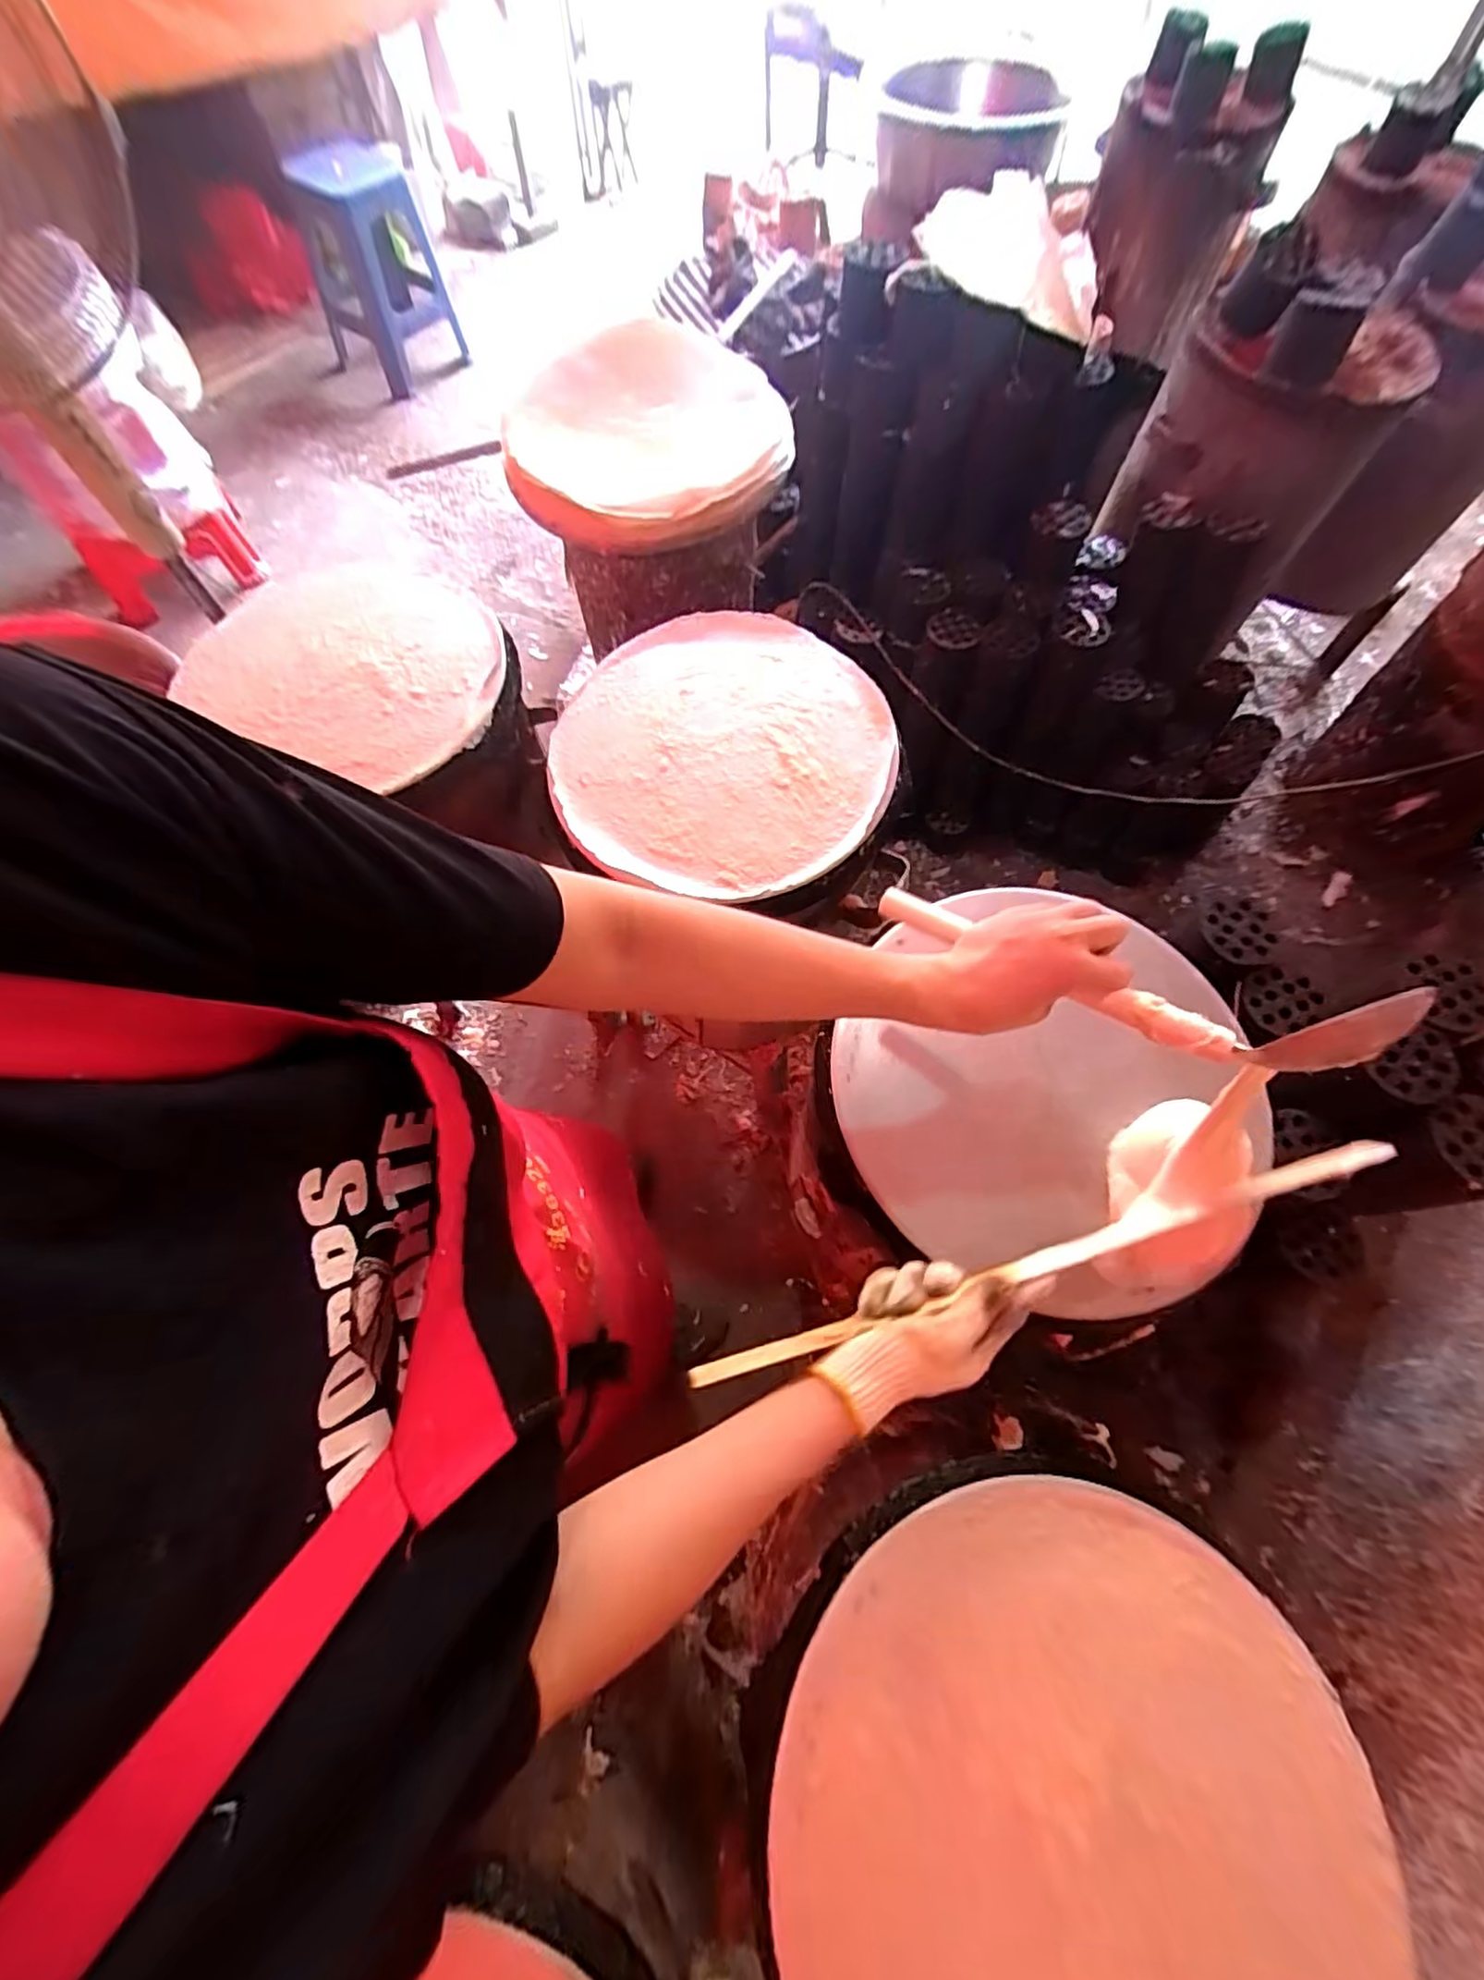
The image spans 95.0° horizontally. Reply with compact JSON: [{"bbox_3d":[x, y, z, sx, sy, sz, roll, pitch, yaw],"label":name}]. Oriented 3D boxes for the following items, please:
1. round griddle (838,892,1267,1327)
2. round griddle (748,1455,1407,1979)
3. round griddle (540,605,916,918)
[{"bbox_3d":[0.257,0.075,0.598,0.332,0.061,0.356,0,66,0],"label":"round griddle"},{"bbox_3d":[0.197,0.514,0.416,0.359,0.035,0.356,0,66,0],"label":"round griddle"},{"bbox_3d":[-0.014,-0.265,0.745,0.366,0.031,0.363,13,67,5],"label":"round griddle"}]

